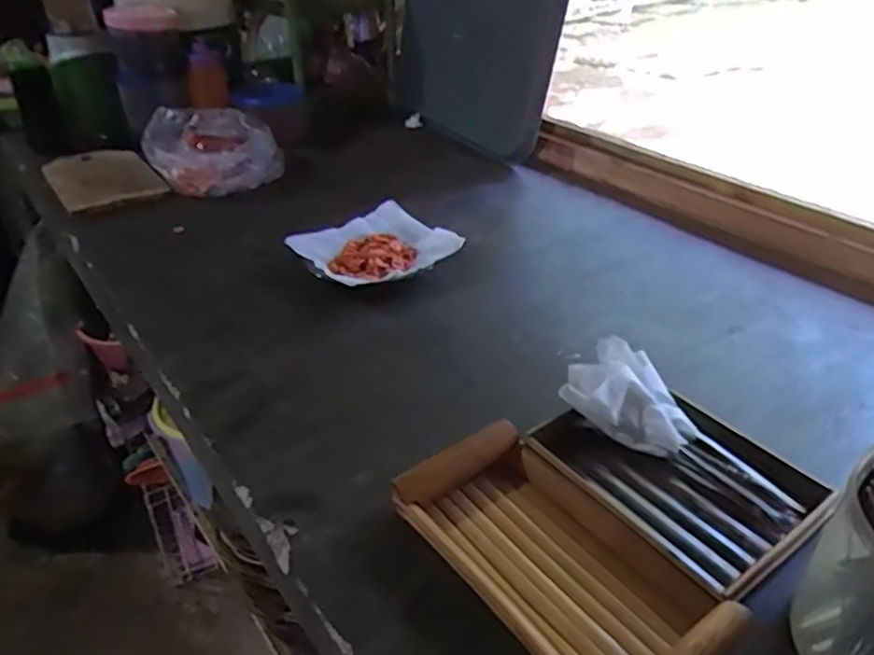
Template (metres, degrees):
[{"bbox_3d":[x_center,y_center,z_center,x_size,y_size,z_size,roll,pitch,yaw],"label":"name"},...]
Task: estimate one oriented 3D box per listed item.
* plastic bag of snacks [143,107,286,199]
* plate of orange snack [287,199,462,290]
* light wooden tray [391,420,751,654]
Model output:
[{"bbox_3d":[-0.387,-0.316,1.148,0.219,0.086,0.221,-12,36,-17],"label":"plastic bag of snacks"},{"bbox_3d":[-0.085,-0.110,0.900,0.192,0.033,0.172,-24,41,-31],"label":"plate of orange snack"},{"bbox_3d":[0.092,0.169,0.491,0.143,0.036,0.239,-23,41,-30],"label":"light wooden tray"}]

